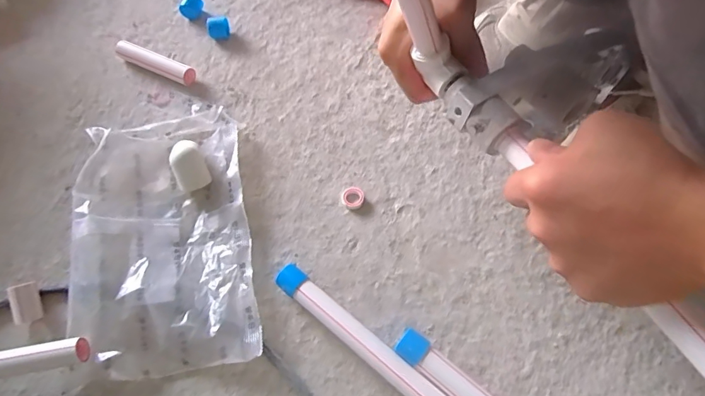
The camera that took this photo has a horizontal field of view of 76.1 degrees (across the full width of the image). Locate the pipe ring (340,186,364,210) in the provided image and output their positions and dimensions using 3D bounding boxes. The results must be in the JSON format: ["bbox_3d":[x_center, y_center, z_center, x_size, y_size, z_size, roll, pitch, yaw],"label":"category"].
[{"bbox_3d":[0.000,0.000,0.430,0.022,0.004,0.023,0,64,0],"label":"pipe ring"}]

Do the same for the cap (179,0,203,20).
[{"bbox_3d":[-0.192,-0.228,0.537,0.022,0.019,0.024,18,65,9],"label":"cap"}]

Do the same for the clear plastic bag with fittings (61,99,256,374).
[{"bbox_3d":[-0.174,0.026,0.408,0.153,0.031,0.255,-11,64,-5],"label":"clear plastic bag with fittings"}]

